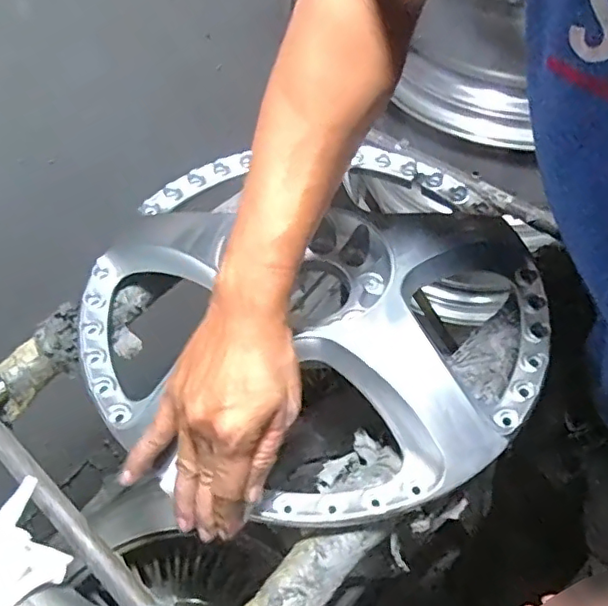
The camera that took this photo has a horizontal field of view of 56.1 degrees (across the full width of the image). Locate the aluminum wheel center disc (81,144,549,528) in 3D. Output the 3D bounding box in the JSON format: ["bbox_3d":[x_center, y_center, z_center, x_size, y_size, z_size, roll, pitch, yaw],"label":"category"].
[{"bbox_3d":[0.009,-0.009,0.514,0.399,0.061,0.392,0,53,1],"label":"aluminum wheel center disc"}]

